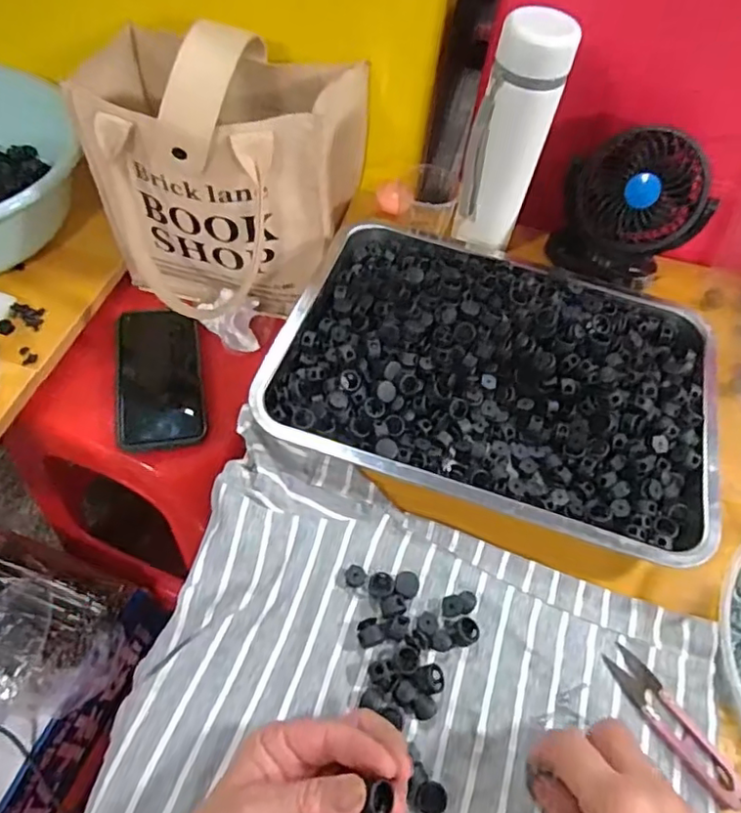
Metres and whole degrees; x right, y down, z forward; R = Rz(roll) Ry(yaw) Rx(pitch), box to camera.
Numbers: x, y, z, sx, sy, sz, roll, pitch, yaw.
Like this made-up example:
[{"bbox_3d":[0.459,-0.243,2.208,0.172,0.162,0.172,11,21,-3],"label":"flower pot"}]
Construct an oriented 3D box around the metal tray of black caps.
[{"bbox_3d":[0.105,-0.037,0.489,0.342,0.054,0.258,19,58,7],"label":"metal tray of black caps"}]

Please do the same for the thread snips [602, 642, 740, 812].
[{"bbox_3d":[0.190,0.197,0.372,0.026,0.009,0.100,-30,64,-22],"label":"thread snips"}]

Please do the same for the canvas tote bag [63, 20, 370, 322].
[{"bbox_3d":[-0.134,-0.215,0.549,0.237,0.229,0.202,7,57,-1],"label":"canvas tote bag"}]

